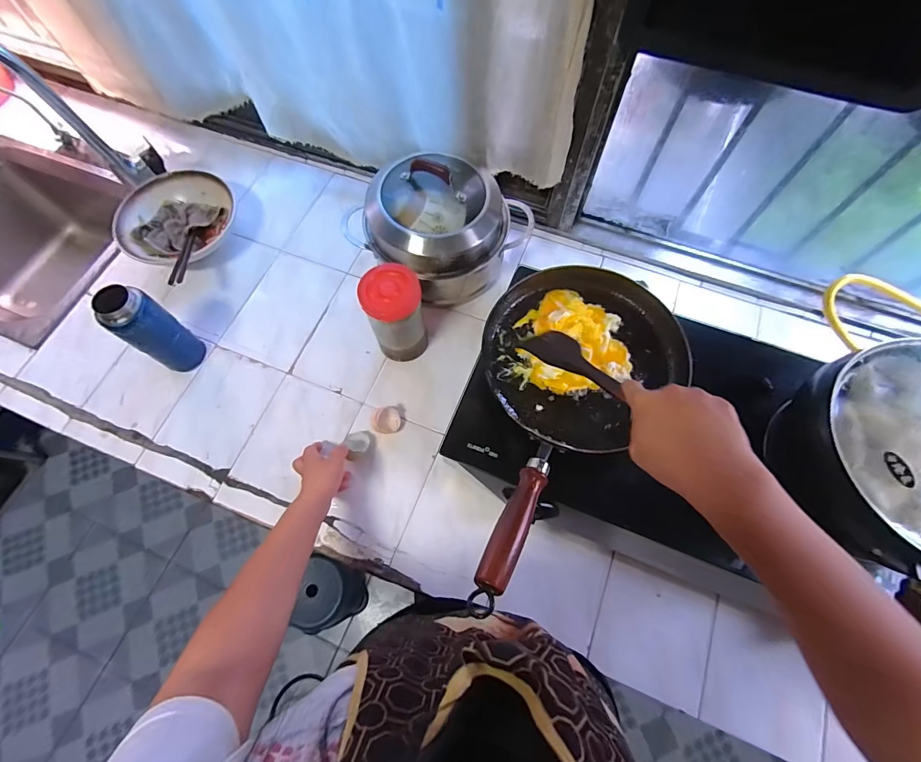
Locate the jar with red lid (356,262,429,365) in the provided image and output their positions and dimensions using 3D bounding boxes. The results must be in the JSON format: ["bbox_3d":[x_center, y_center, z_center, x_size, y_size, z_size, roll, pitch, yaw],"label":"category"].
[{"bbox_3d":[-0.100,-0.103,0.657,0.083,0.158,0.085,0,68,0],"label":"jar with red lid"}]

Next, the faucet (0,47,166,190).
[{"bbox_3d":[-0.713,-0.411,0.664,0.315,0.286,0.097,-23,70,-9],"label":"faucet"}]

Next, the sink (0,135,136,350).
[{"bbox_3d":[-0.856,-0.268,0.879,0.445,0.216,0.386,20,69,8],"label":"sink"}]

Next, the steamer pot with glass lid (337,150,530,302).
[{"bbox_3d":[-0.034,-0.271,0.700,0.226,0.189,0.209,34,72,13],"label":"steamer pot with glass lid"}]

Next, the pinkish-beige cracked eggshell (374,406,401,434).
[{"bbox_3d":[-0.115,0.064,0.663,0.042,0.032,0.038,-30,71,-11],"label":"pinkish-beige cracked eggshell"}]

